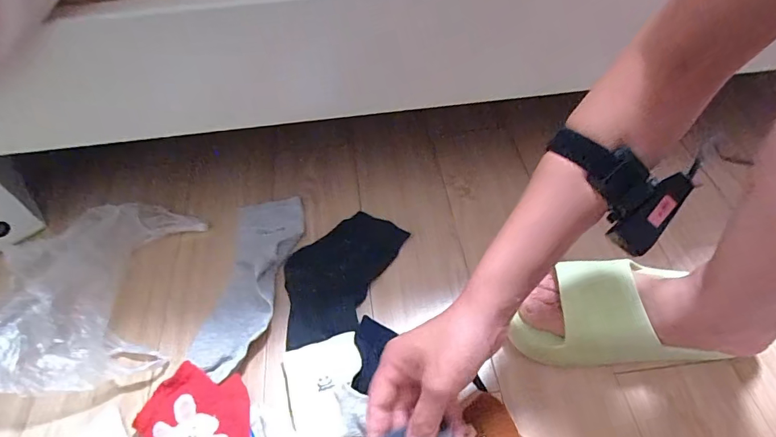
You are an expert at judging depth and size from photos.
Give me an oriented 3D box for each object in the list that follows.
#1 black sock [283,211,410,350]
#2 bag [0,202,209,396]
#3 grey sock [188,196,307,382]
[{"bbox_3d":[-0.066,0.068,0.553,0.109,0.010,0.195,25,59,11],"label":"black sock"},{"bbox_3d":[-0.350,0.079,0.514,0.231,0.067,0.235,-11,52,-6],"label":"bag"},{"bbox_3d":[-0.165,0.070,0.538,0.087,0.022,0.241,2,52,4],"label":"grey sock"}]

